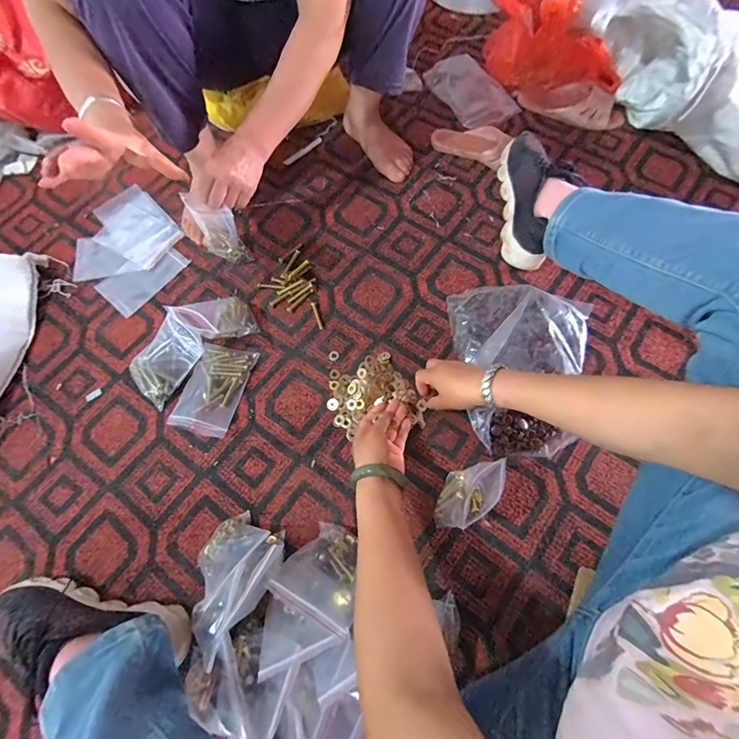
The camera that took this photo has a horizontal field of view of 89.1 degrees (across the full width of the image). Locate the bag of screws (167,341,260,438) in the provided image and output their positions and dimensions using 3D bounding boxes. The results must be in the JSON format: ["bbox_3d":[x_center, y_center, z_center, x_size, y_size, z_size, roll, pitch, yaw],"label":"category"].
[{"bbox_3d":[-0.253,0.026,0.603,0.097,0.024,0.147,15,71,7],"label":"bag of screws"}]

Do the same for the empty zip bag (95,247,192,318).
[{"bbox_3d":[-0.421,-0.176,0.699,0.091,0.006,0.149,38,75,7],"label":"empty zip bag"}]

